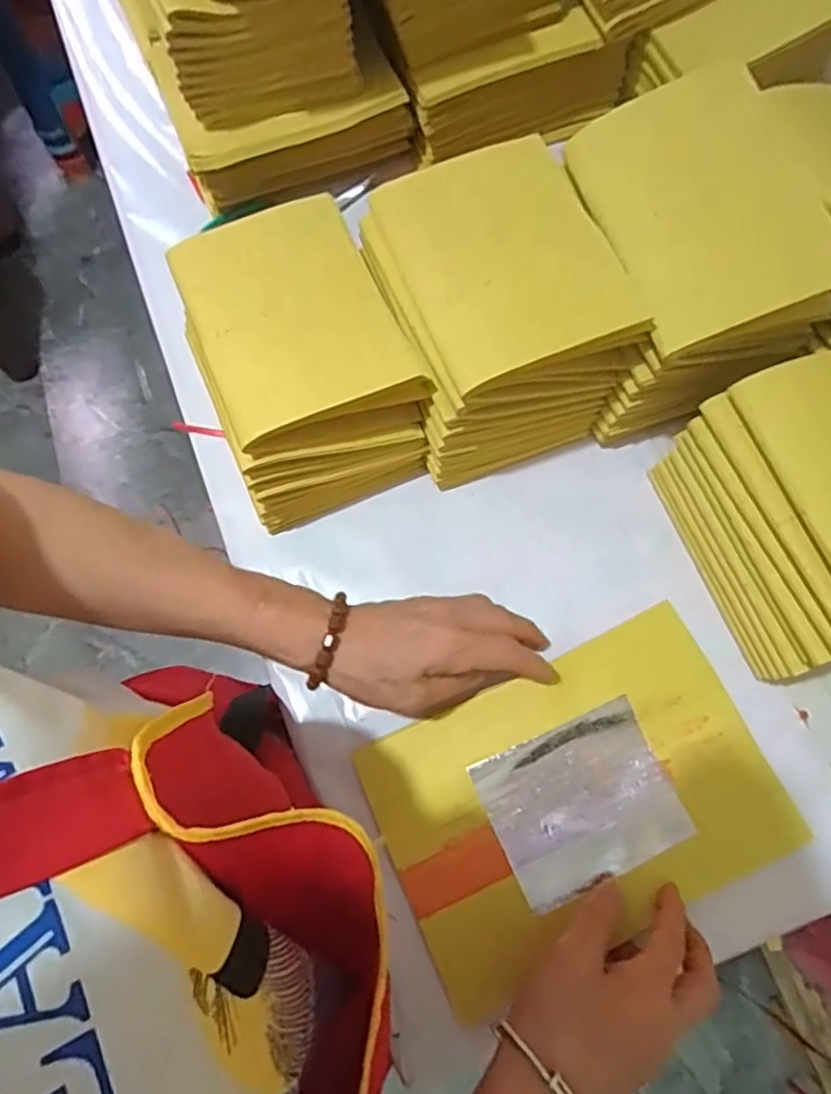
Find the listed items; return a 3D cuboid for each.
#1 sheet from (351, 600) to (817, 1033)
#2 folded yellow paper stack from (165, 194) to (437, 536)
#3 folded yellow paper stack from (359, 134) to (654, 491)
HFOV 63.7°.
[{"bbox_3d":[0.095,0.149,0.398,0.223,0.012,0.154,-25,75,-5],"label":"sheet"},{"bbox_3d":[-0.072,-0.122,0.435,0.119,0.097,0.172,-21,75,-4],"label":"folded yellow paper stack"},{"bbox_3d":[0.049,-0.149,0.430,0.127,0.114,0.165,-18,75,-3],"label":"folded yellow paper stack"}]

